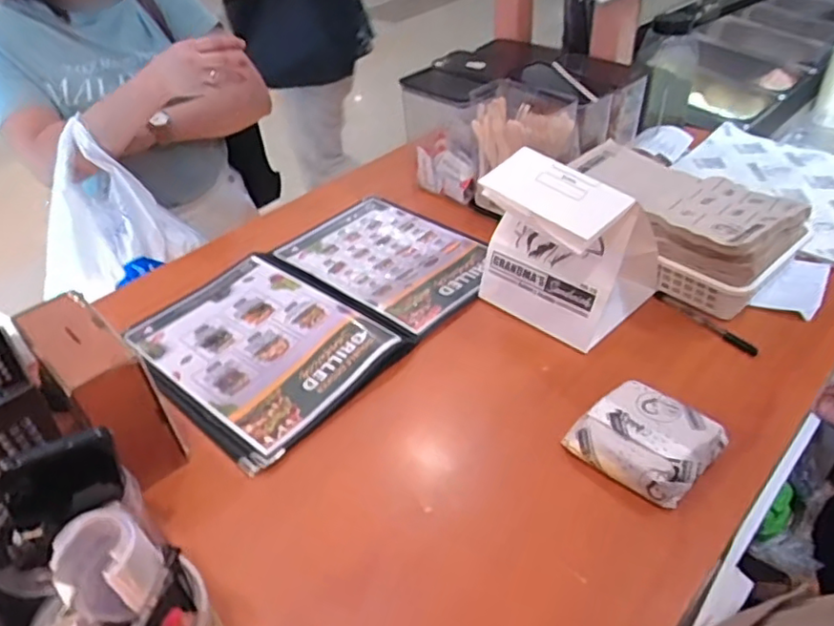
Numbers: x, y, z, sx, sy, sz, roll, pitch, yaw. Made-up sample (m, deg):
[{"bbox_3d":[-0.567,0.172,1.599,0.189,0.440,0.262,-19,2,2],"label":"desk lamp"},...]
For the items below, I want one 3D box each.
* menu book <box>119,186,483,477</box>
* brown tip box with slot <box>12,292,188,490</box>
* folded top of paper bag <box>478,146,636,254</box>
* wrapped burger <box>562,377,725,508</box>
[{"bbox_3d":[-0.126,-0.022,0.831,0.318,0.027,0.456,29,50,32],"label":"menu book"},{"bbox_3d":[-0.313,0.077,0.618,0.068,0.149,0.164,-32,48,-30],"label":"brown tip box with slot"},{"bbox_3d":[0.153,-0.129,0.690,0.080,0.026,0.154,-41,56,-11],"label":"folded top of paper bag"},{"bbox_3d":[0.222,0.124,0.603,0.106,0.047,0.115,-31,48,-29],"label":"wrapped burger"}]

